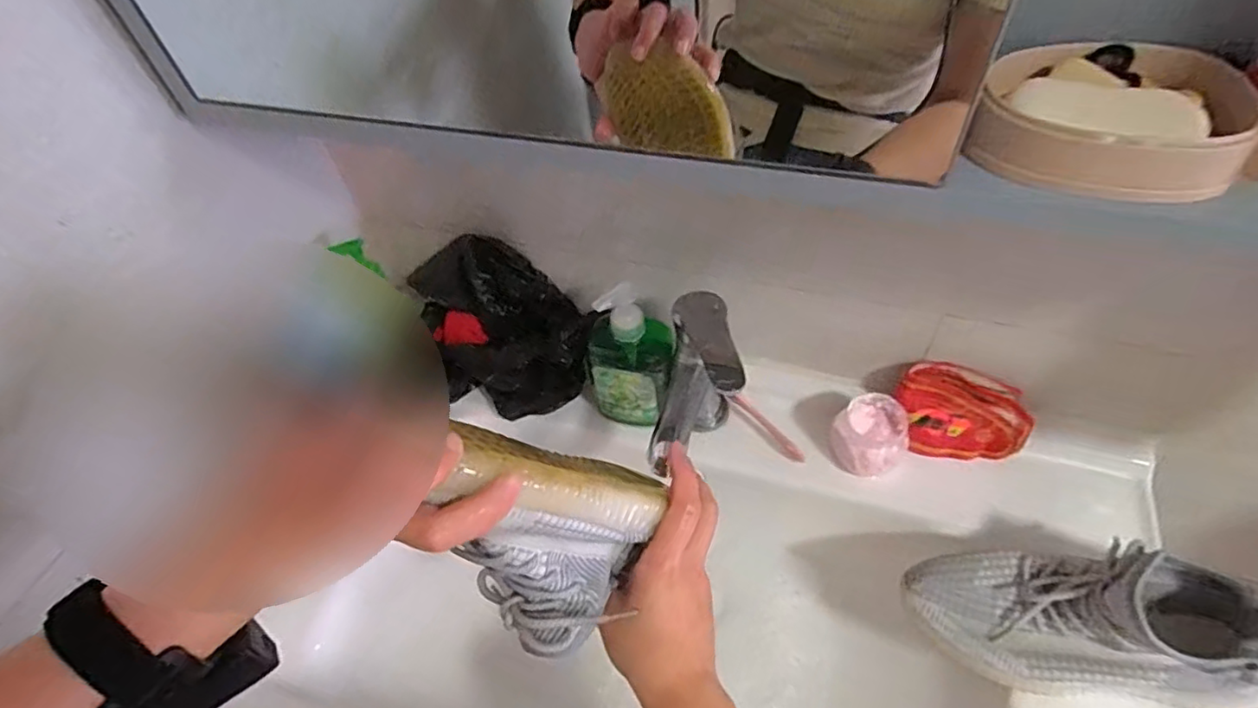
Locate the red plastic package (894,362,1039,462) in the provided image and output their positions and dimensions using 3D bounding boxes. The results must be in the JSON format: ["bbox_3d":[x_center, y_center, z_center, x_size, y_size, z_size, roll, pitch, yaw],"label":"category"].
[{"bbox_3d":[0.304,0.055,0.569,0.114,0.087,0.021,3,23,7],"label":"red plastic package"}]

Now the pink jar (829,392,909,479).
[{"bbox_3d":[0.225,0.080,0.579,0.064,0.060,0.060,-3,51,4],"label":"pink jar"}]

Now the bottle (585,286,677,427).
[{"bbox_3d":[-0.002,0.000,0.581,0.084,0.156,0.052,16,55,18],"label":"bottle"}]

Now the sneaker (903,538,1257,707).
[{"bbox_3d":[0.333,0.192,0.447,0.238,0.099,0.088,-2,50,23],"label":"sneaker"}]

